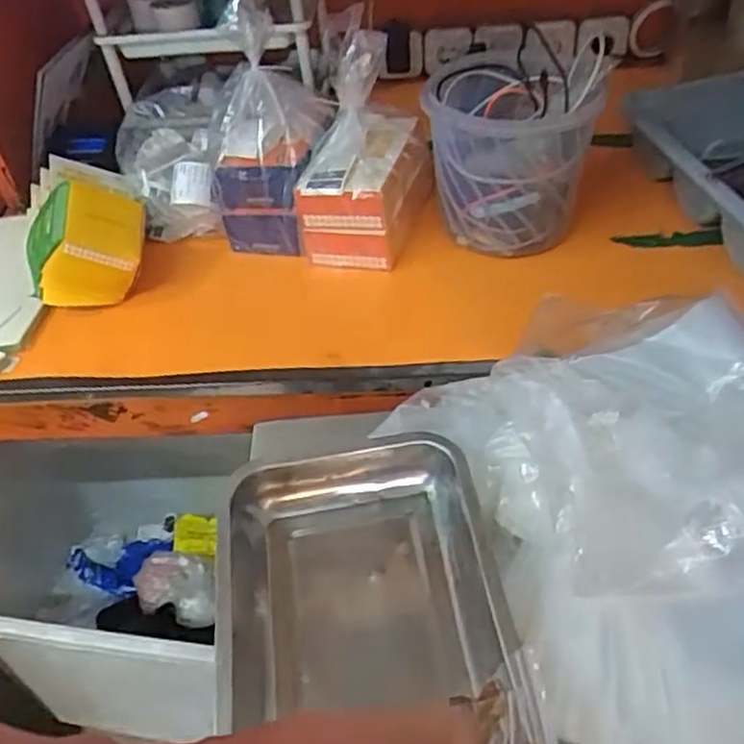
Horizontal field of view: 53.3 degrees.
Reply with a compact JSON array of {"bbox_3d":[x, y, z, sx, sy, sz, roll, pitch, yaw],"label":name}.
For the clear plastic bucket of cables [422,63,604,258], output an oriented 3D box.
[{"bbox_3d":[0.168,-0.259,0.911,0.181,0.187,0.180,4,45,11],"label":"clear plastic bucket of cables"}]

